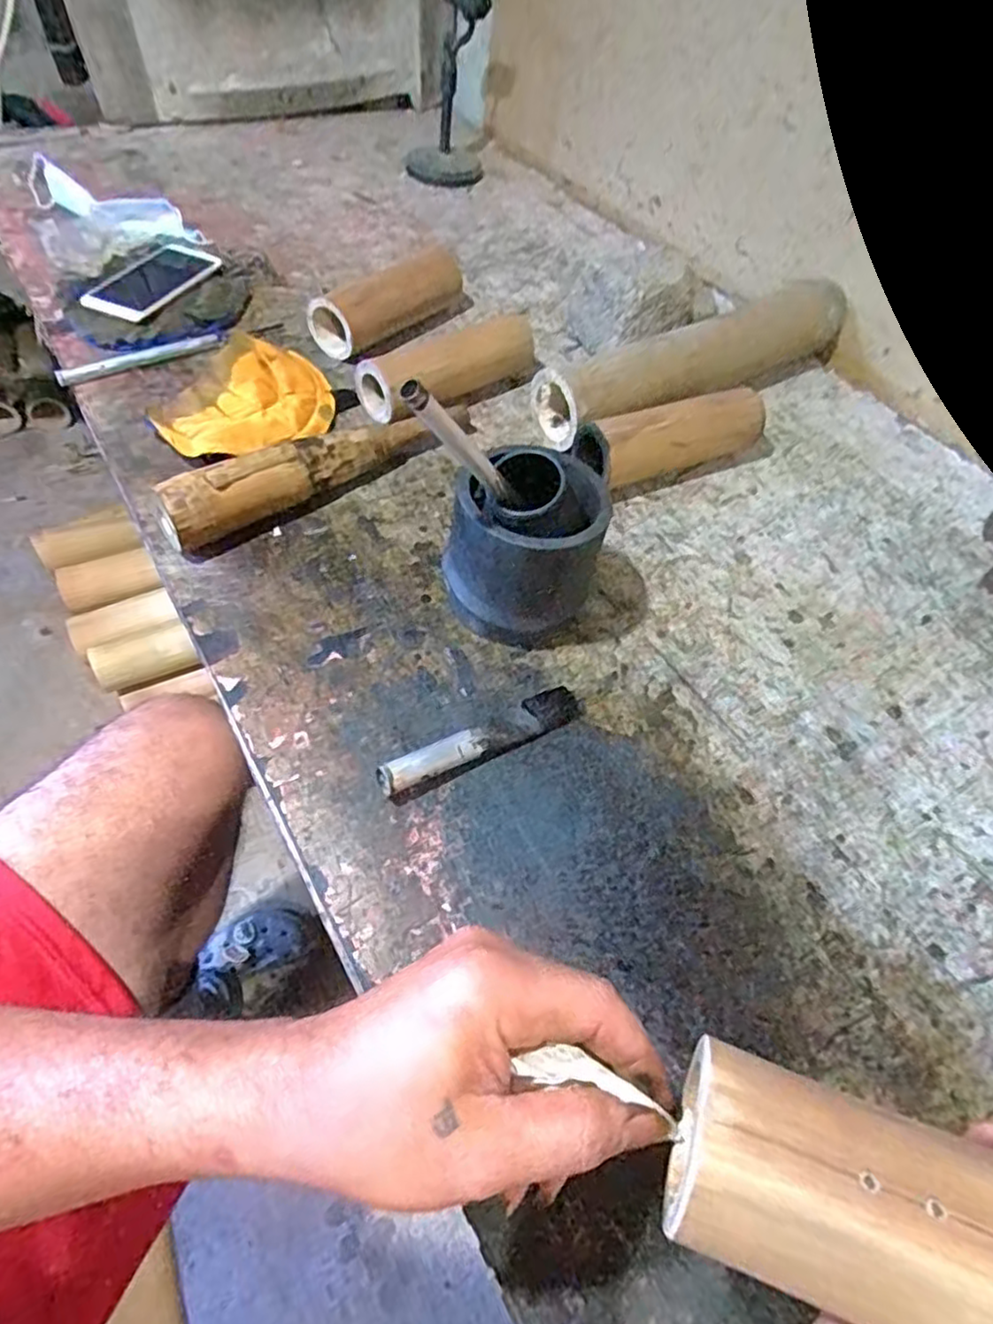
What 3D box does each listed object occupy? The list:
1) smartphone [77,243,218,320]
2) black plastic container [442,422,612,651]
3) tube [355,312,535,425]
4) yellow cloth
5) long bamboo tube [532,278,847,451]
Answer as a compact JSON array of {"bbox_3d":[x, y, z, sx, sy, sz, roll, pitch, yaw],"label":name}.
[{"bbox_3d":[-0.353,-0.390,0.682,0.076,0.016,0.146,23,55,6],"label":"smartphone"},{"bbox_3d":[0.019,-0.083,0.460,0.101,0.123,0.095,8,53,-3],"label":"black plastic container"},{"bbox_3d":[-0.044,-0.281,0.636,0.183,0.062,0.051,-31,65,-26],"label":"tube"},{"bbox_3d":[-0.210,-0.228,0.583,0.109,0.045,0.155,29,56,12],"label":"yellow cloth"},{"bbox_3d":[0.211,-0.306,0.673,0.380,0.071,0.067,-26,62,-25],"label":"long bamboo tube"}]

